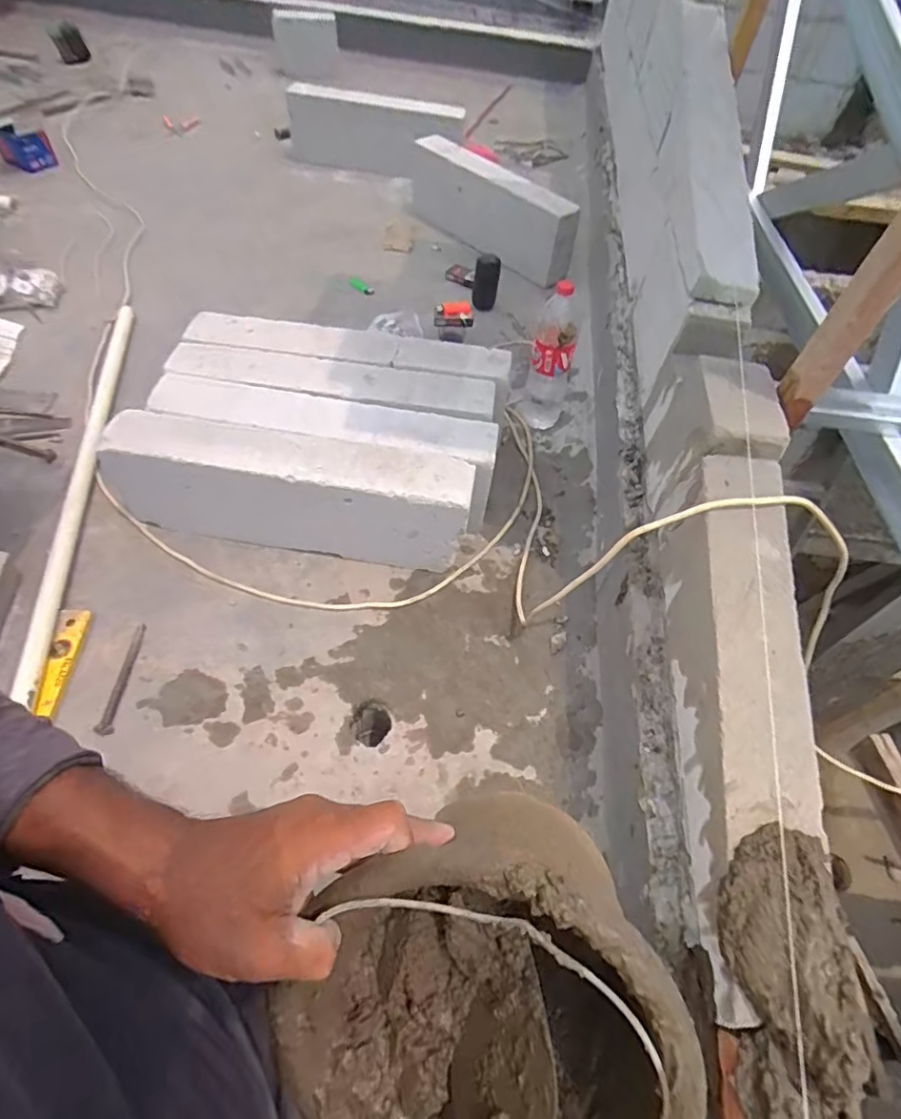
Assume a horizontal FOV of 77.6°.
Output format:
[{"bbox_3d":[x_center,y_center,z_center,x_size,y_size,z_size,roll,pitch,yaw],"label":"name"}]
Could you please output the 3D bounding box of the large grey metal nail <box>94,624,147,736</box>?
[{"bbox_3d":[-0.501,0.180,0.860,0.025,0.017,0.181,0,54,-4],"label":"large grey metal nail"}]

